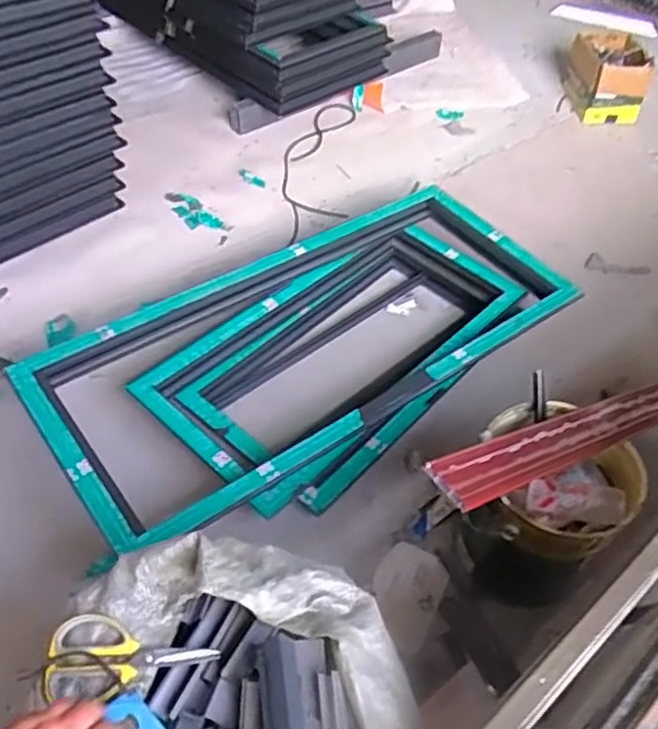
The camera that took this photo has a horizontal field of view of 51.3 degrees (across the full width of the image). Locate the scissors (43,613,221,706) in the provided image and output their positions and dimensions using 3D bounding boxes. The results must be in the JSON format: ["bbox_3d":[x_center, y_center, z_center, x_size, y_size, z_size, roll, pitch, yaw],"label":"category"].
[{"bbox_3d":[-0.201,0.299,0.698,0.167,0.012,0.081,4,48,-1],"label":"scissors"}]

